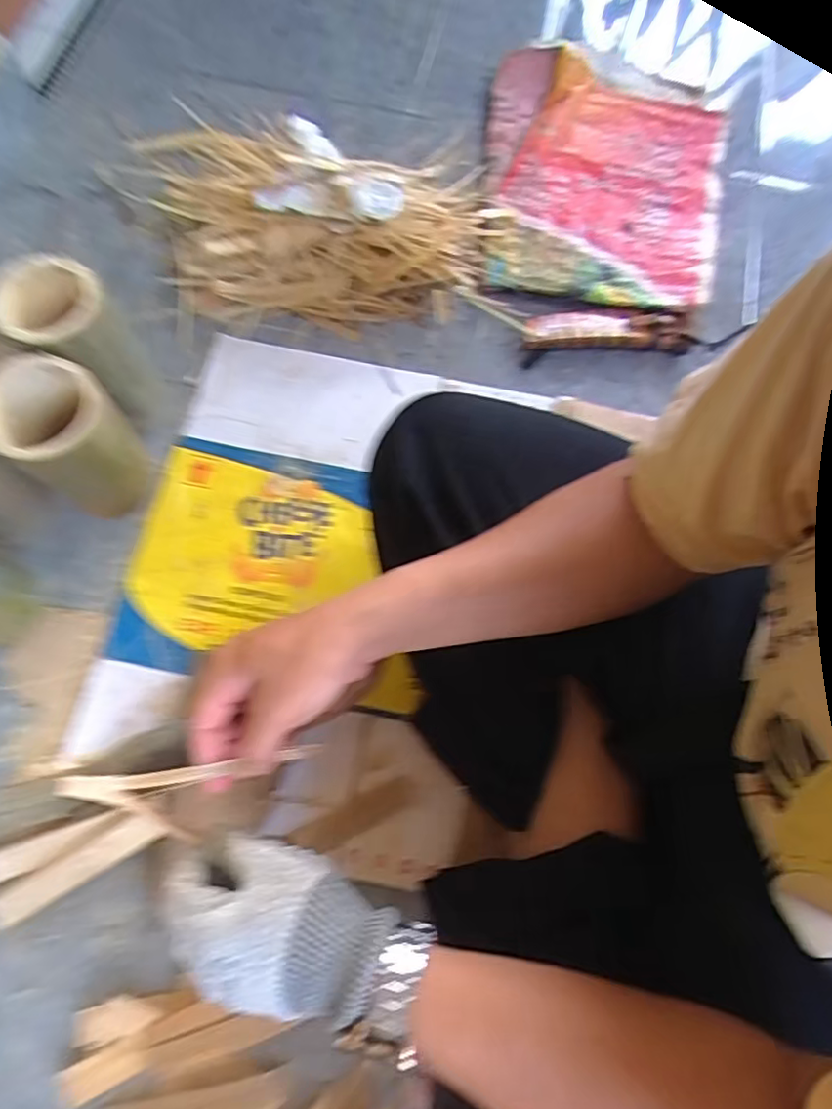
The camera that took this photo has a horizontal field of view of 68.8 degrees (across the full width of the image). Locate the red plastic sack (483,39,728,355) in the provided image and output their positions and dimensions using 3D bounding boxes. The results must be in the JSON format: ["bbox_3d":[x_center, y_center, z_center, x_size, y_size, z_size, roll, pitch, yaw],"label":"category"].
[{"bbox_3d":[0.238,-0.488,0.803,0.323,0.056,0.512,13,72,2],"label":"red plastic sack"}]

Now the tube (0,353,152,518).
[{"bbox_3d":[-0.326,-0.102,0.593,0.105,0.164,0.096,38,74,10],"label":"tube"}]

